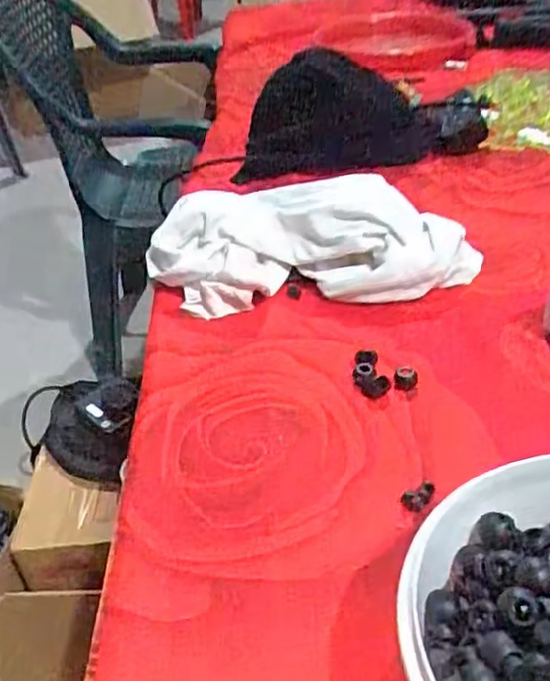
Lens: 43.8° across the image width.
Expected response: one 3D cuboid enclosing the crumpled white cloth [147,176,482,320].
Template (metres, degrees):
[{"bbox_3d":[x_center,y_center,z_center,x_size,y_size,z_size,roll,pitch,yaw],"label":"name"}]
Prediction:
[{"bbox_3d":[0.030,-0.080,0.566,0.269,0.071,0.091,-1,36,7],"label":"crumpled white cloth"}]

